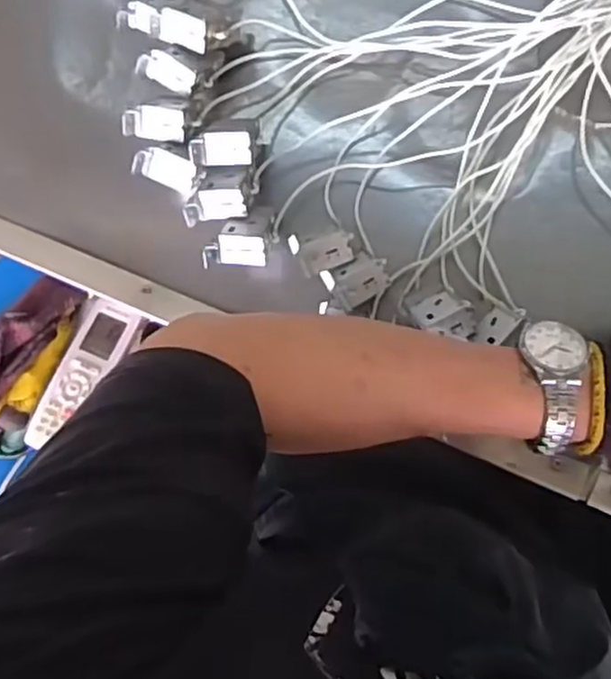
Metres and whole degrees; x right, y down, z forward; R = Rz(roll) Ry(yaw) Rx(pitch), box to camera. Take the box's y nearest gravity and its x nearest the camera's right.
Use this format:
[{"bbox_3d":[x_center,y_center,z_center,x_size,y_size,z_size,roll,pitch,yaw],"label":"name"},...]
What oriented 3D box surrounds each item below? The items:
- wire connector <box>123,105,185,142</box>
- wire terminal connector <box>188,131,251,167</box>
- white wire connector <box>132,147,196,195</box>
[{"bbox_3d":[-0.110,-0.157,0.516,0.043,0.012,0.023,4,93,-16],"label":"wire connector"},{"bbox_3d":[-0.059,-0.134,0.497,0.041,0.013,0.022,-1,83,7],"label":"wire terminal connector"},{"bbox_3d":[-0.101,-0.123,0.509,0.043,0.014,0.023,21,98,-13],"label":"white wire connector"}]

